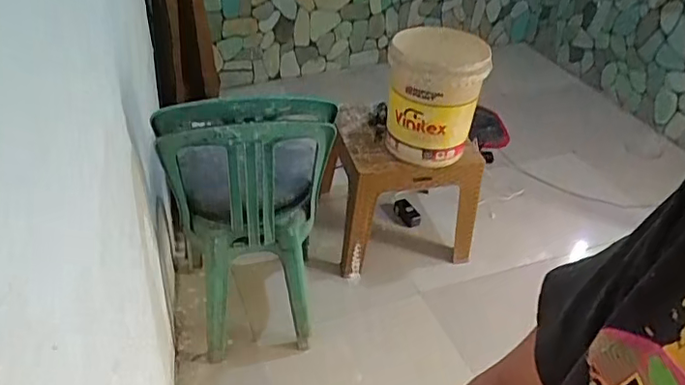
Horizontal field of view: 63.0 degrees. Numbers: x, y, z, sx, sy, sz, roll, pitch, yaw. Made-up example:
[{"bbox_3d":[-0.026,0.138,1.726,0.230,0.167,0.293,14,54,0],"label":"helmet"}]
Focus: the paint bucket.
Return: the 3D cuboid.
[{"bbox_3d":[0.291,-0.307,1.802,0.290,0.373,0.301,3,37,-2],"label":"paint bucket"}]

